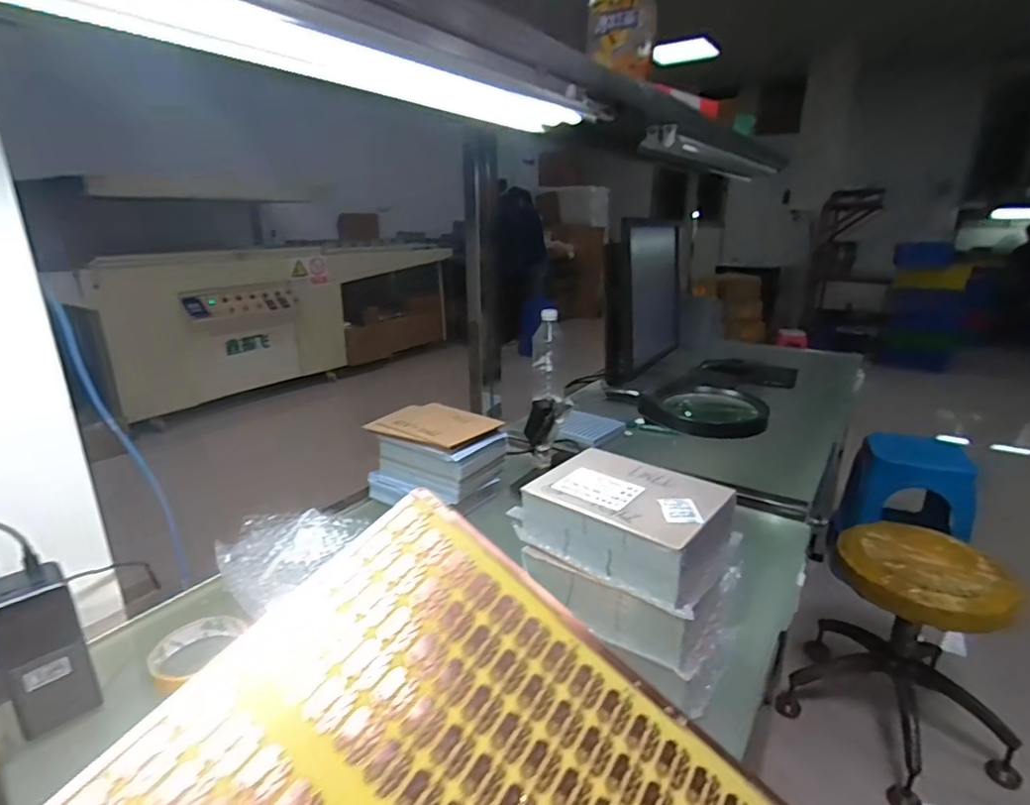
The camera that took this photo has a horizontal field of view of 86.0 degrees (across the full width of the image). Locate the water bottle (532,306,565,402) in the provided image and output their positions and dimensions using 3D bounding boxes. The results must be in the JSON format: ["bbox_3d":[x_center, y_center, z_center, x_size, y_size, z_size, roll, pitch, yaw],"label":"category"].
[{"bbox_3d":[0.070,-0.096,1.167,0.068,0.185,0.066,1,18,3],"label":"water bottle"}]

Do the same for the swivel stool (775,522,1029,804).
[{"bbox_3d":[0.855,0.528,1.187,0.411,0.442,0.371,16,24,40],"label":"swivel stool"}]

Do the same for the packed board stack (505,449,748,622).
[{"bbox_3d":[0.102,0.107,0.504,0.161,0.061,0.129,13,23,35],"label":"packed board stack"}]

